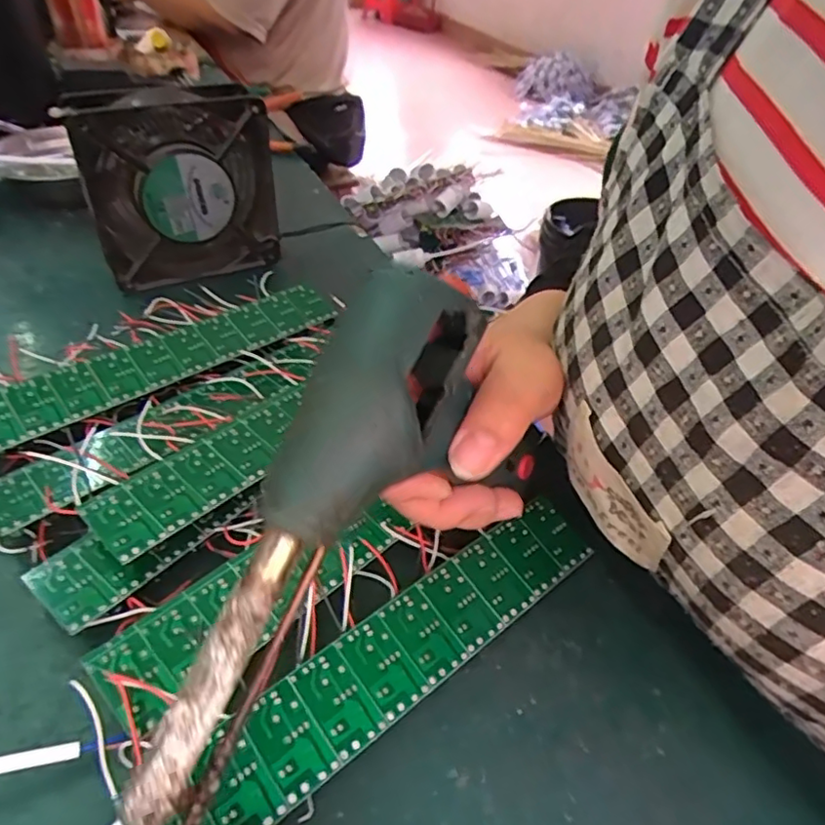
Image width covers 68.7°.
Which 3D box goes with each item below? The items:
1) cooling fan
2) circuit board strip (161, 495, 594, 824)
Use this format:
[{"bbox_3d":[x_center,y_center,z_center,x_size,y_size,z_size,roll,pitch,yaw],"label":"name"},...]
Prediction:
[{"bbox_3d":[-0.156,-0.152,0.412,0.120,0.126,0.034,-18,46,-16],"label":"cooling fan"},{"bbox_3d":[-0.003,0.089,0.230,0.194,0.009,0.034,-27,51,-33],"label":"circuit board strip"}]

